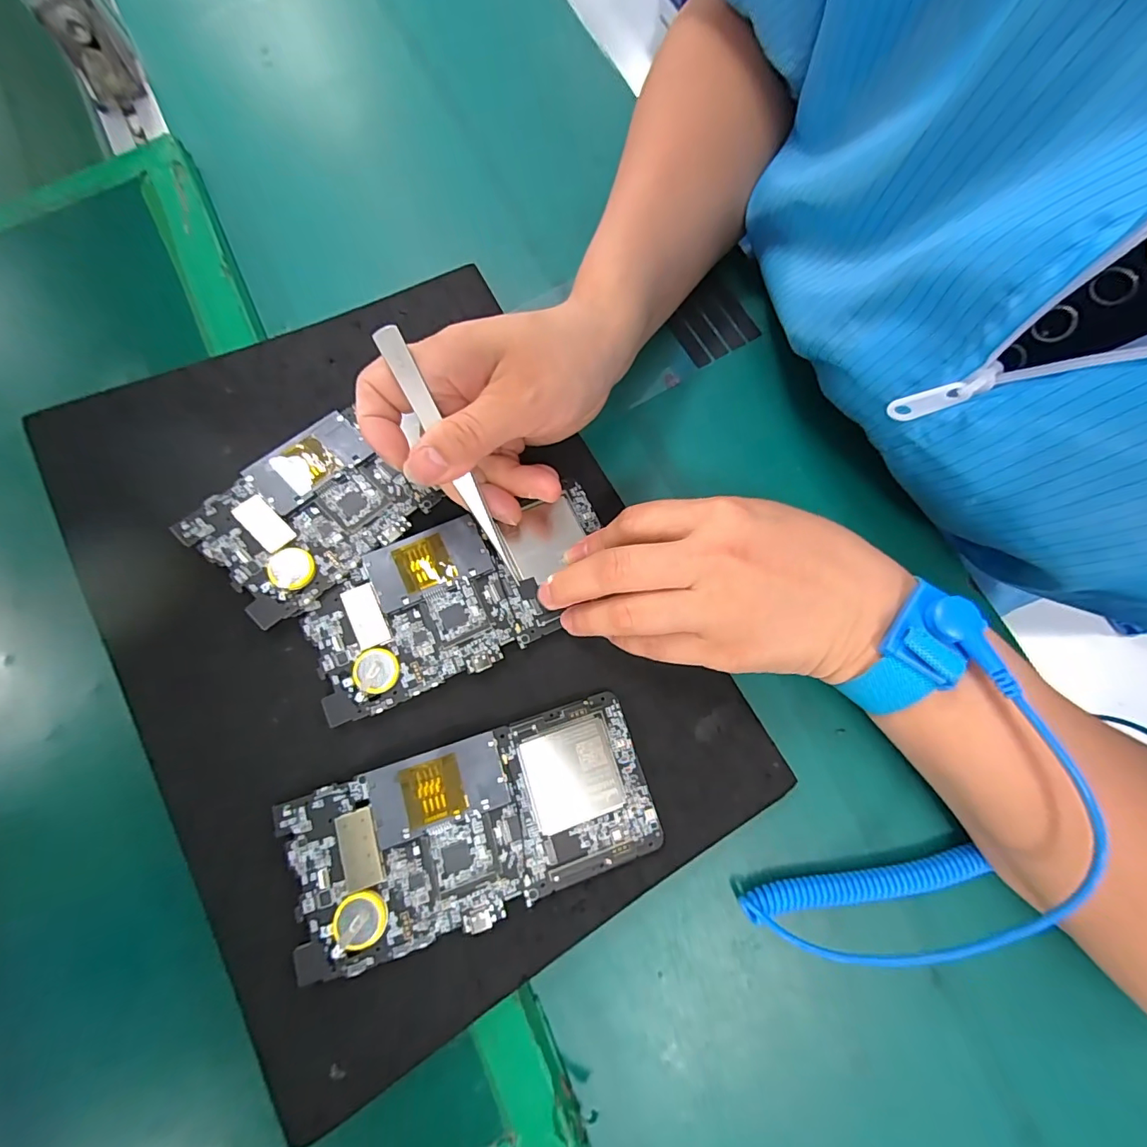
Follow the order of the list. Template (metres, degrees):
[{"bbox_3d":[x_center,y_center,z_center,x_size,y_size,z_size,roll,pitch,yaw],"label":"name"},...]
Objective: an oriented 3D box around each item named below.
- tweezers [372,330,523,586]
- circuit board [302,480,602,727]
[{"bbox_3d":[-0.054,-0.049,0.226,0.010,0.008,0.122,-27,114,-7],"label":"tweezers"},{"bbox_3d":[-0.053,0.010,0.248,0.148,0.012,0.073,-21,80,-13],"label":"circuit board"}]

